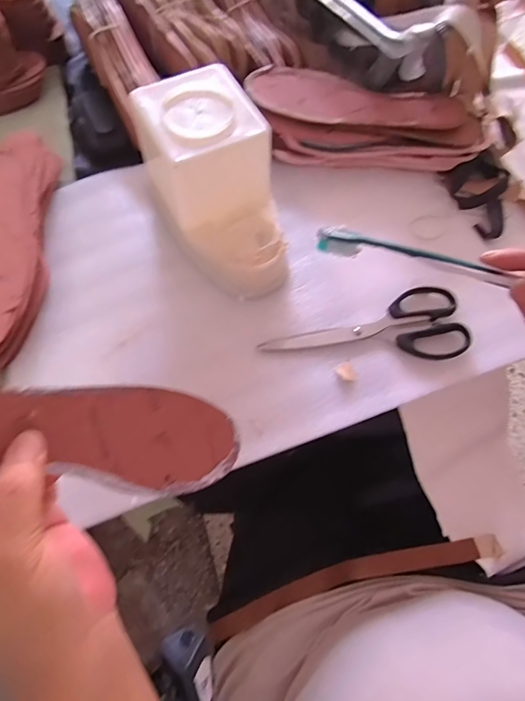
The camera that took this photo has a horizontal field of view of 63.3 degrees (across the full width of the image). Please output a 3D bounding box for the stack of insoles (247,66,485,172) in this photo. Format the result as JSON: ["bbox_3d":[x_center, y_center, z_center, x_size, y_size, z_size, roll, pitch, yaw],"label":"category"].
[{"bbox_3d":[0.123,-0.275,0.506,0.278,0.051,0.111,4,64,-1],"label":"stack of insoles"}]

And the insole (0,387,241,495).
[{"bbox_3d":[-0.106,0.049,0.255,0.004,0.230,0.067,15,86,50],"label":"insole"}]

